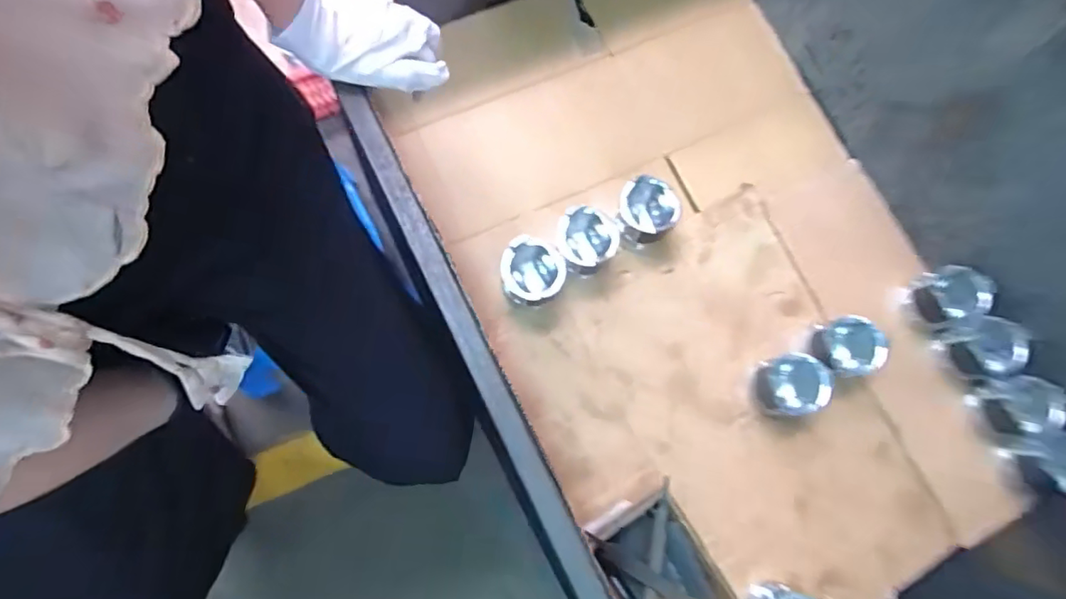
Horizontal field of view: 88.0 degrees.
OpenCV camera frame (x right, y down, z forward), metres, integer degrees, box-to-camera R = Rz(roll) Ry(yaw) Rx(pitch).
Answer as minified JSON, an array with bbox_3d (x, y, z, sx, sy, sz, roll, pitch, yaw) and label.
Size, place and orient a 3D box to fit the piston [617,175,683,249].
[{"bbox_3d":[0.164,-0.122,0.811,0.084,0.079,0.083,1,76,-5],"label":"piston"}]

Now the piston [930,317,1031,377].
[{"bbox_3d":[0.638,0.069,0.788,0.062,0.090,0.079,-13,78,-7],"label":"piston"}]

